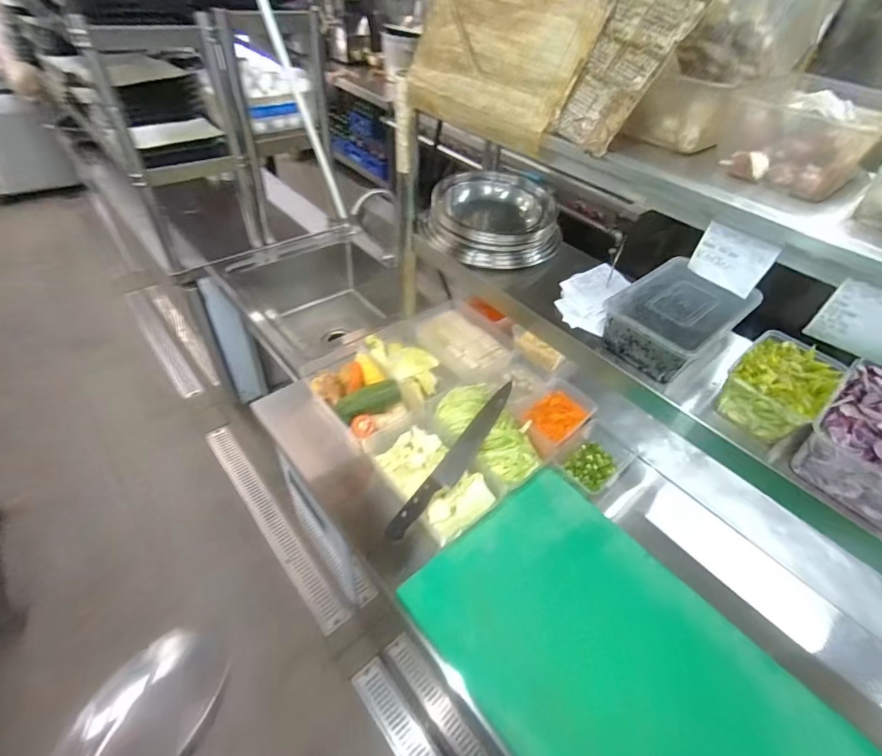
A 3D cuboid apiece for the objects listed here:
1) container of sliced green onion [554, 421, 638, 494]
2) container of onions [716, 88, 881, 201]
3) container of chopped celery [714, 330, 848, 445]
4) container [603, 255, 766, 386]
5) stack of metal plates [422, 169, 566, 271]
[{"bbox_3d":[0.315,0.167,0.911,0.171,0.066,0.116,-29,55,-30],"label":"container of sliced green onion"},{"bbox_3d":[0.406,-0.271,0.492,0.096,0.077,0.156,-31,57,-31],"label":"container of onions"},{"bbox_3d":[0.488,0.011,0.634,0.159,0.075,0.108,-31,56,-31],"label":"container of chopped celery"},{"bbox_3d":[0.378,-0.095,0.709,0.208,0.083,0.153,-29,56,-30],"label":"container"},{"bbox_3d":[0.103,-0.321,0.896,0.202,0.133,0.223,-32,57,-32],"label":"stack of metal plates"}]

